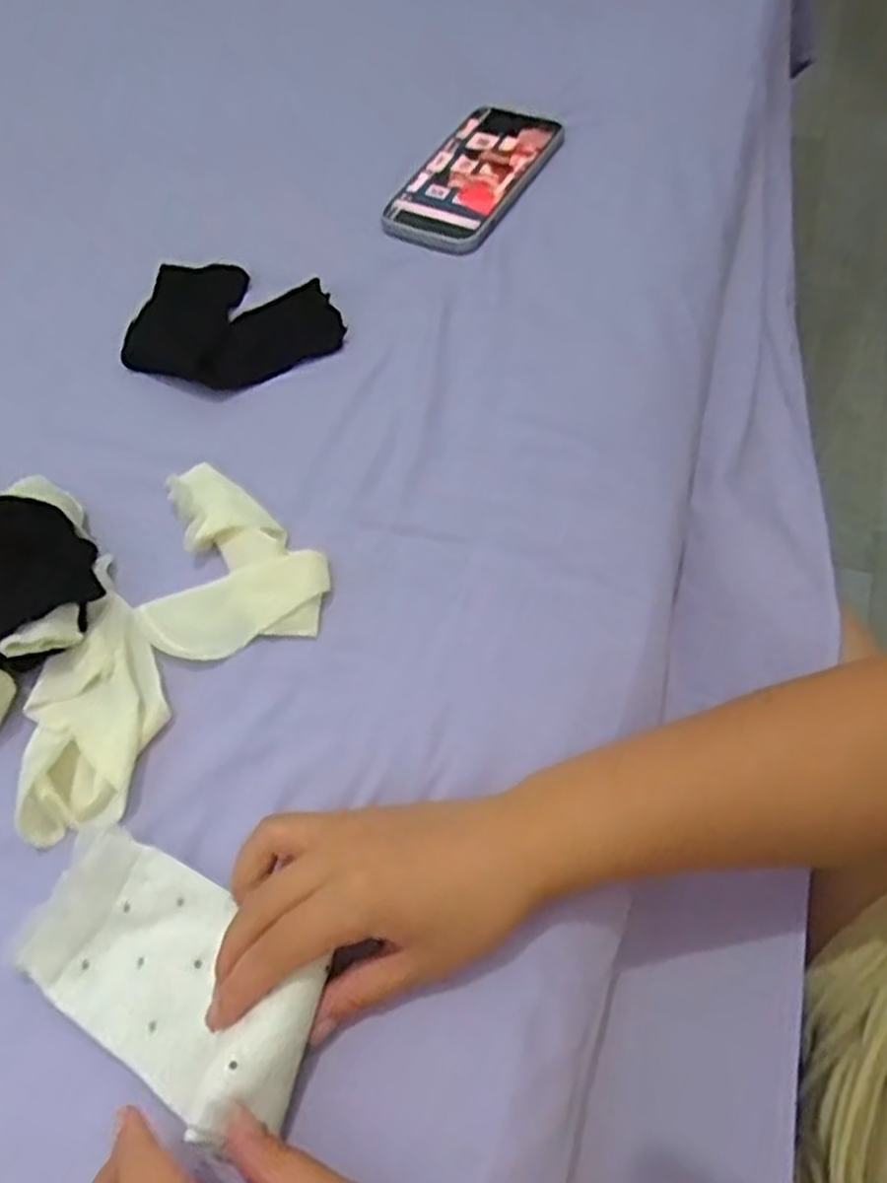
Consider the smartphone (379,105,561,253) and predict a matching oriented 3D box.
[{"bbox_3d":[0.027,-0.317,0.594,0.080,0.017,0.168,24,65,16],"label":"smartphone"}]

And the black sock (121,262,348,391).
[{"bbox_3d":[-0.141,-0.176,0.524,0.145,0.022,0.105,18,64,14],"label":"black sock"}]

